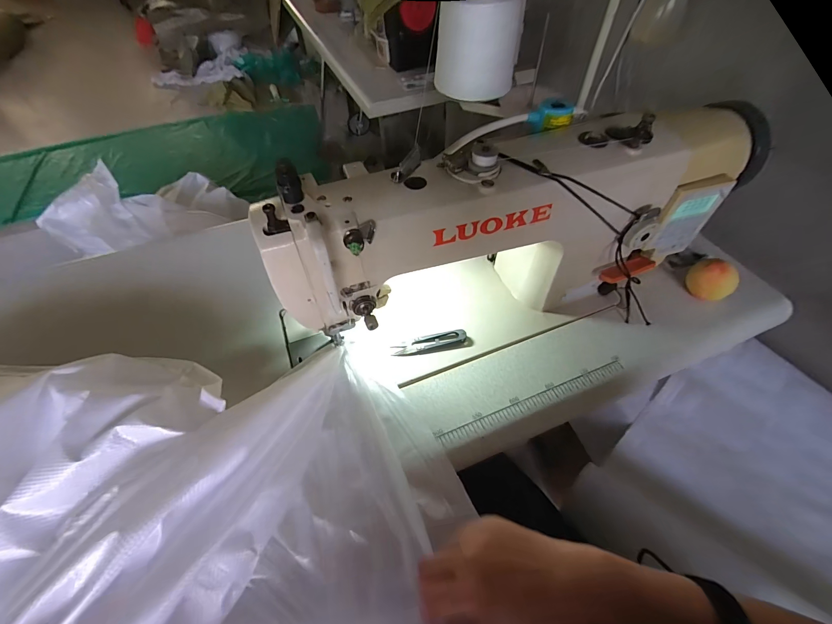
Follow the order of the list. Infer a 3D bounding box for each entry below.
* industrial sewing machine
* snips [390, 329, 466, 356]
[{"bbox_3d":[0.149,-0.047,0.412,0.550,0.249,0.230,-17,55,-12],"label":"industrial sewing machine"},{"bbox_3d":[0.017,0.039,0.476,0.098,0.008,0.022,-11,54,-7],"label":"snips"}]

